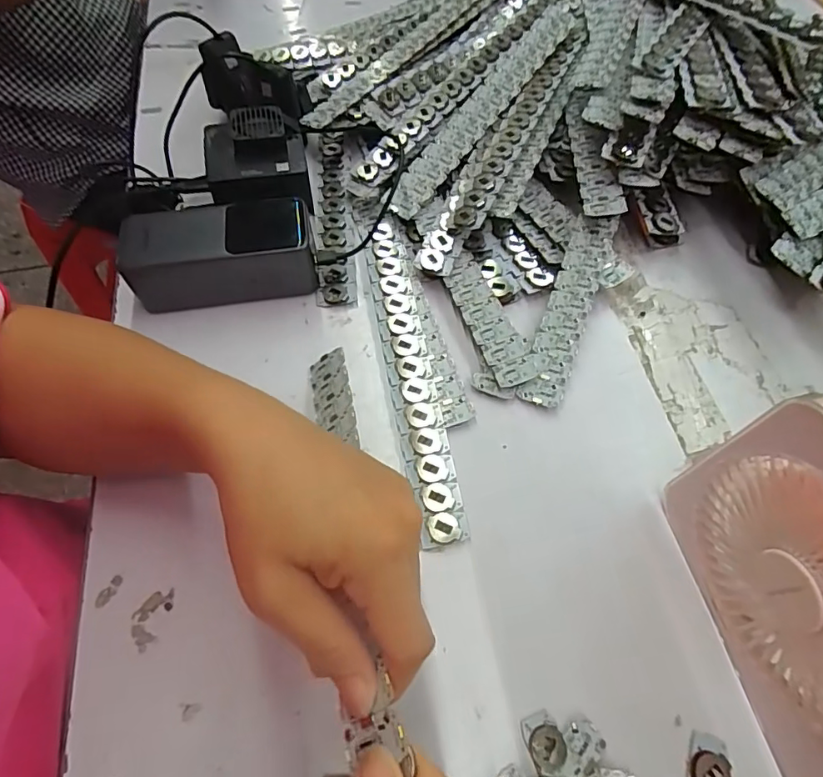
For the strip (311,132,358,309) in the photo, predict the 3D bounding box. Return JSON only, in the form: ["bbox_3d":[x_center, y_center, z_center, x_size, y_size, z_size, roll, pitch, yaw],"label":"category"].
[{"bbox_3d":[-0.067,-0.148,0.415,0.030,0.015,0.189,-6,61,-4],"label":"strip"}]

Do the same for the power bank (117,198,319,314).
[{"bbox_3d":[-0.138,-0.102,0.367,0.129,0.048,0.059,-6,61,-4],"label":"power bank"}]

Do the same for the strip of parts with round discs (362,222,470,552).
[{"bbox_3d":[-0.004,-0.019,0.345,0.031,0.010,0.248,-9,61,-6],"label":"strip of parts with round discs"}]

